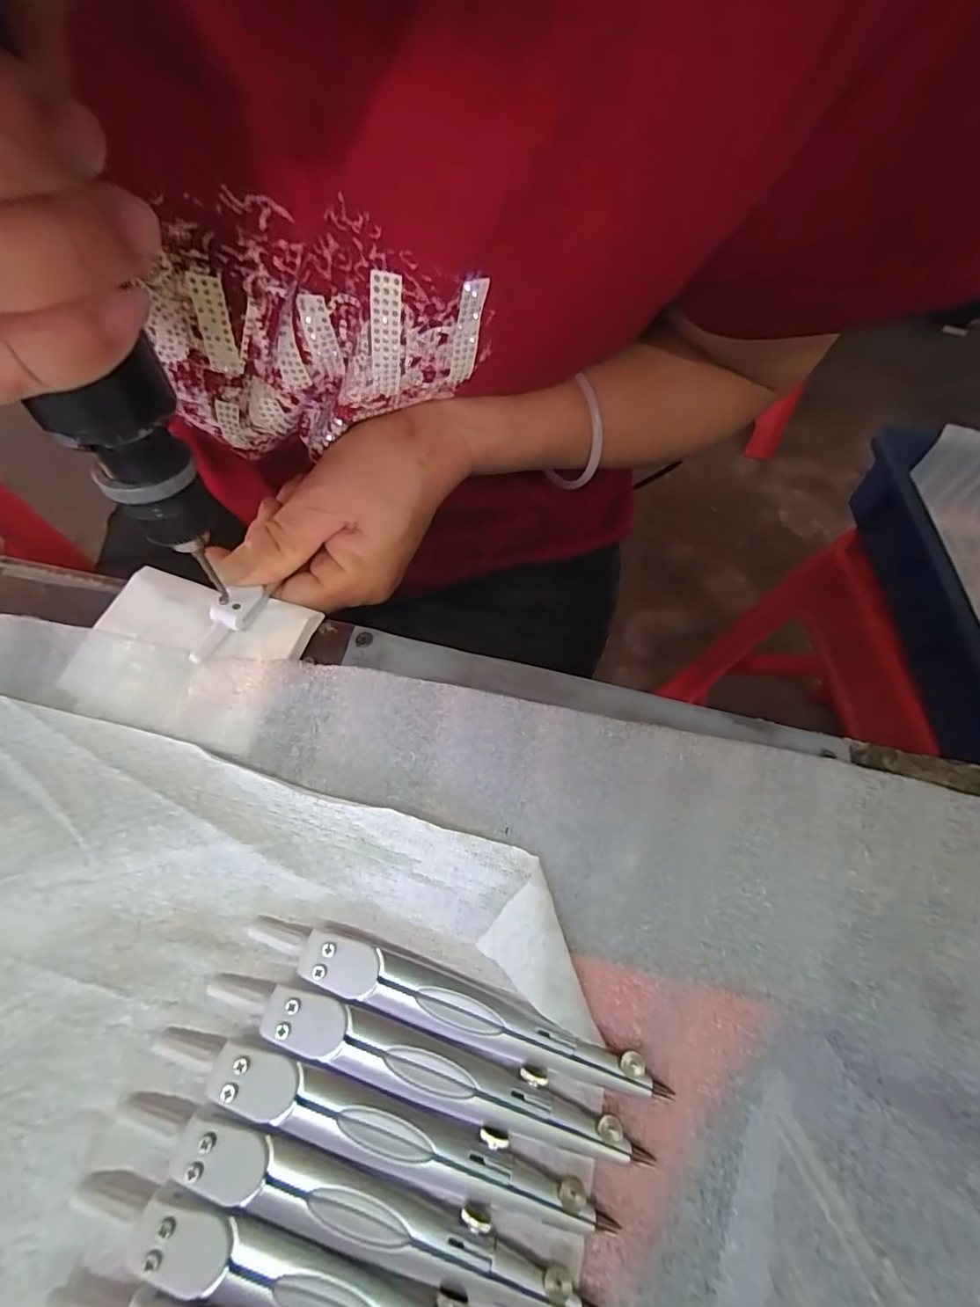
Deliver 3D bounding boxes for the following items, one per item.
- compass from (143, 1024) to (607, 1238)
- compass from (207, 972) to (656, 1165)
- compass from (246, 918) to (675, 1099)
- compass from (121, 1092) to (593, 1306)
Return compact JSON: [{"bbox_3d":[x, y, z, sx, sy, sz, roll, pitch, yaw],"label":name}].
[{"bbox_3d":[-0.032,0.125,0.139,0.125,0.006,0.016,13,60,5],"label":"compass"},{"bbox_3d":[-0.020,0.116,0.145,0.127,0.007,0.015,16,60,6],"label":"compass"},{"bbox_3d":[-0.012,0.104,0.152,0.127,0.006,0.014,18,60,7],"label":"compass"},{"bbox_3d":[-0.037,0.139,0.131,0.124,0.005,0.015,15,60,6],"label":"compass"}]

